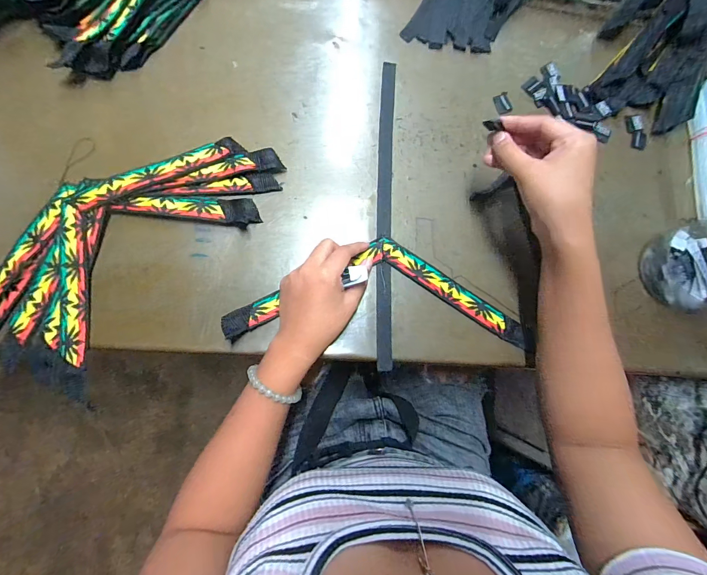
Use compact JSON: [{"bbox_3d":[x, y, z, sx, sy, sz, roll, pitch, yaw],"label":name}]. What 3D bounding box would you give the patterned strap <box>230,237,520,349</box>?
[{"bbox_3d":[0.027,0.006,0.380,0.324,0.013,0.120,-1,81,-7],"label":"patterned strap"}]

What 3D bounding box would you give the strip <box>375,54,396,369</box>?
[{"bbox_3d":[0.038,-0.094,0.397,0.019,0.004,0.368,2,81,-3],"label":"strip"}]

